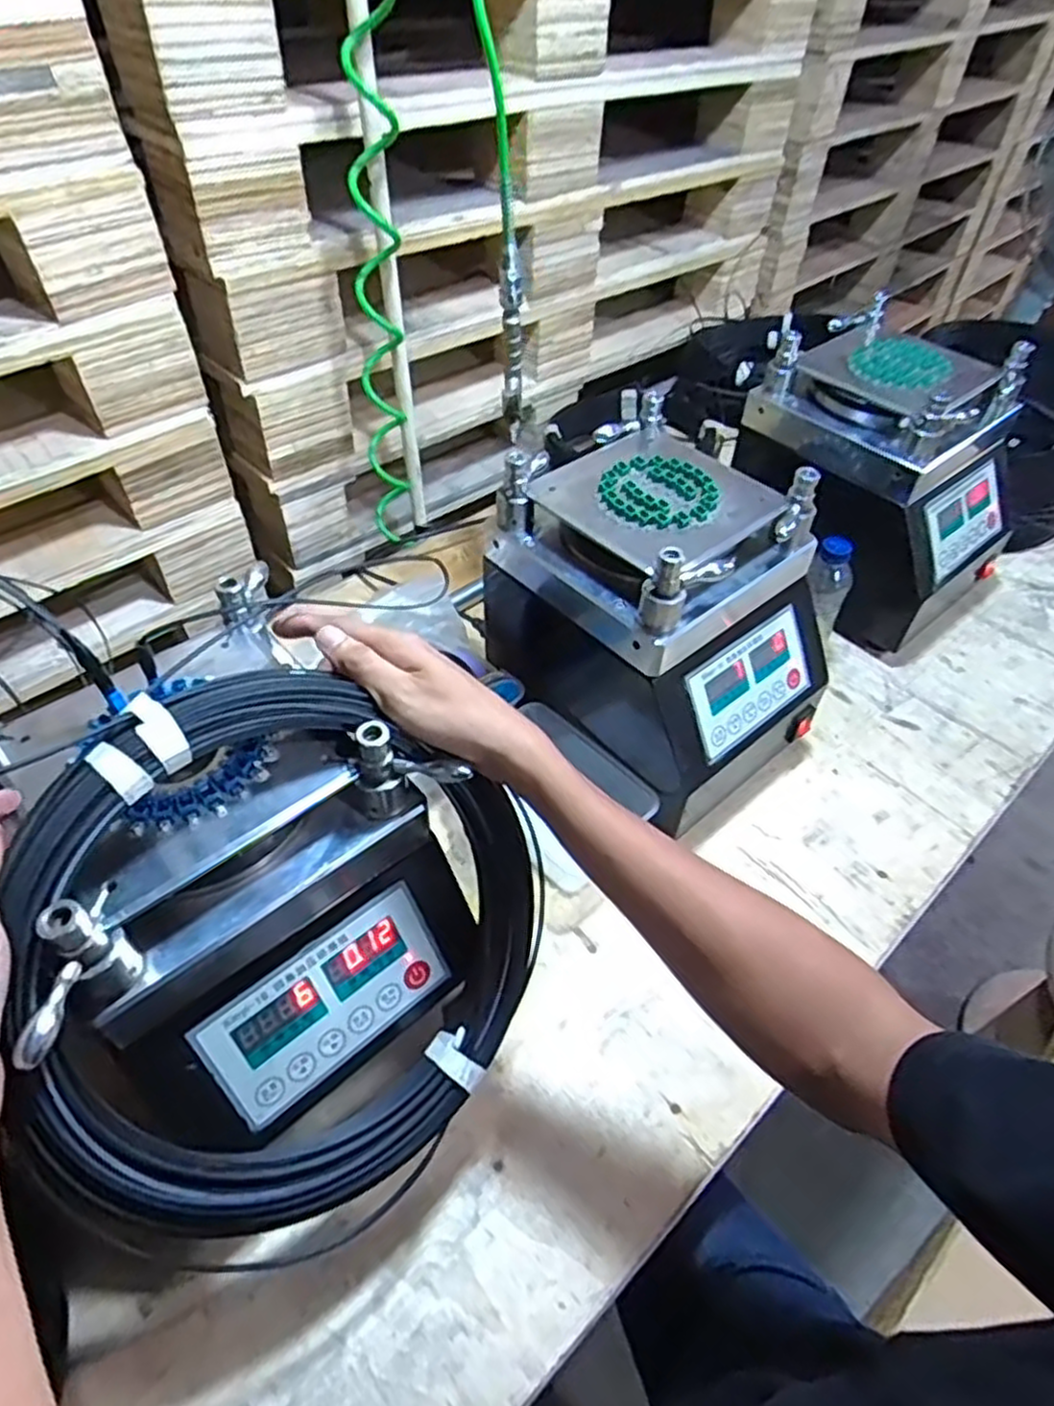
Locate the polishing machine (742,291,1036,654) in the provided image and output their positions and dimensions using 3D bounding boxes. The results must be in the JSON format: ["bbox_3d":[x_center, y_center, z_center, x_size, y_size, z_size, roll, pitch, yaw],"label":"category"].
[{"bbox_3d":[0.436,-0.272,0.935,0.264,0.307,0.283,-32,57,-26],"label":"polishing machine"}]

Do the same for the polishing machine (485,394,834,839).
[{"bbox_3d":[0.127,-0.088,0.718,0.220,0.234,0.289,-36,59,-29],"label":"polishing machine"}]

